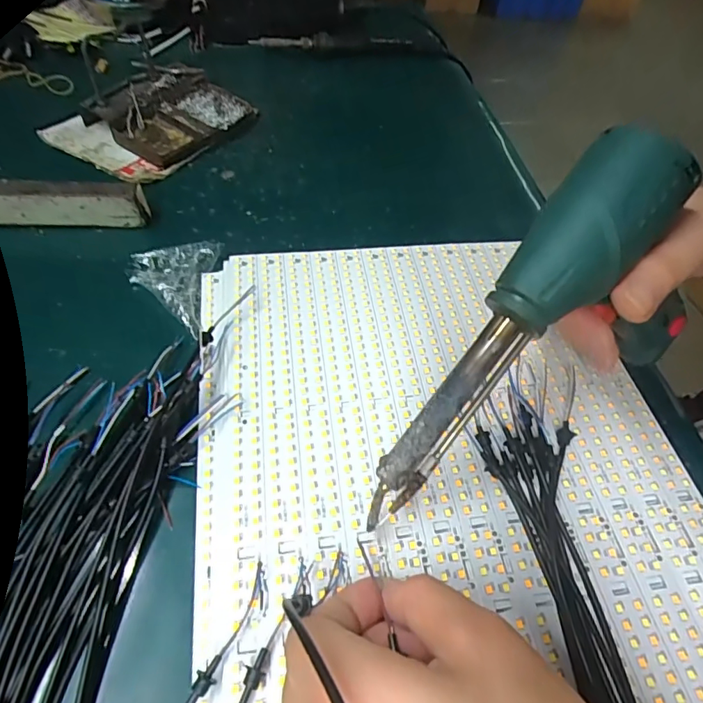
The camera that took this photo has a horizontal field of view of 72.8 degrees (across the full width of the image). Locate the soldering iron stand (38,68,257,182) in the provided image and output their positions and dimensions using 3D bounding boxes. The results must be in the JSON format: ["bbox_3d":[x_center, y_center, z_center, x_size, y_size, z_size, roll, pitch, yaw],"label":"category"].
[{"bbox_3d":[-0.174,-0.205,0.419,0.114,0.037,0.142,31,57,20],"label":"soldering iron stand"}]

